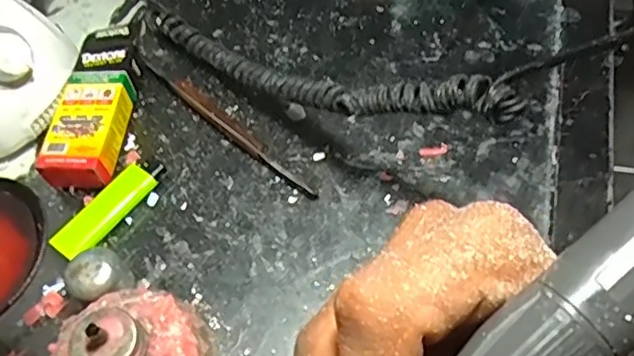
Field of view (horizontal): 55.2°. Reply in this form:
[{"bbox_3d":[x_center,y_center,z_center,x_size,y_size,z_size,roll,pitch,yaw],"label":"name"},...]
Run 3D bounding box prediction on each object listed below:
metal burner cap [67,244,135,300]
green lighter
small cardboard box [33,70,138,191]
[{"bbox_3d":[-0.118,0.054,0.329,0.029,0.027,0.029,-2,57,3],"label":"metal burner cap"},{"bbox_3d":[-0.125,0.018,0.363,0.023,0.010,0.072,33,65,22],"label":"green lighter"},{"bbox_3d":[-0.146,-0.031,0.391,0.041,0.026,0.078,2,57,5],"label":"small cardboard box"}]

